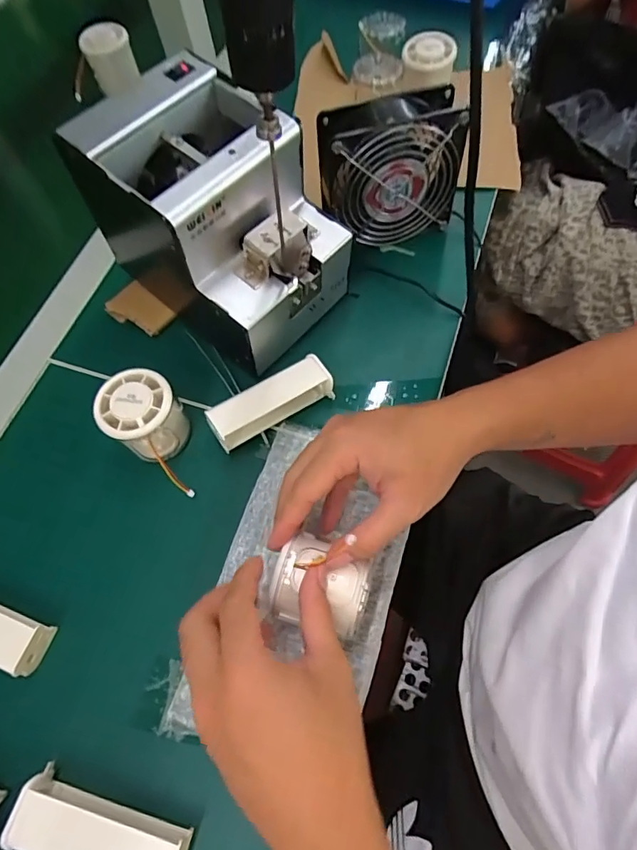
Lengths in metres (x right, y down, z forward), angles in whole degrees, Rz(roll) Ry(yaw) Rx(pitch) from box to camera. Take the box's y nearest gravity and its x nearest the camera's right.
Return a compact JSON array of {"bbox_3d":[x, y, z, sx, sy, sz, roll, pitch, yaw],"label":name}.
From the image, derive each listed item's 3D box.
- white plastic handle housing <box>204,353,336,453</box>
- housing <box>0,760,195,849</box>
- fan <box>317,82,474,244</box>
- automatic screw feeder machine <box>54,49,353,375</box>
[{"bbox_3d":[-0.038,-0.018,0.400,0.102,0.037,0.033,-28,66,-10],"label":"white plastic handle housing"},{"bbox_3d":[-0.128,0.241,0.287,0.103,0.024,0.038,16,67,11],"label":"housing"},{"bbox_3d":[0.063,-0.226,0.438,0.119,0.115,0.049,-11,65,-2],"label":"fan"},{"bbox_3d":[-0.077,-0.162,0.406,0.174,0.167,0.132,34,71,17],"label":"automatic screw feeder machine"}]

